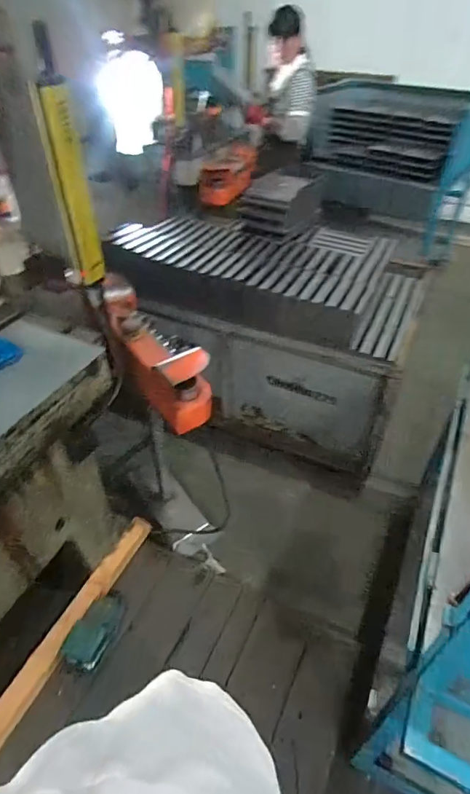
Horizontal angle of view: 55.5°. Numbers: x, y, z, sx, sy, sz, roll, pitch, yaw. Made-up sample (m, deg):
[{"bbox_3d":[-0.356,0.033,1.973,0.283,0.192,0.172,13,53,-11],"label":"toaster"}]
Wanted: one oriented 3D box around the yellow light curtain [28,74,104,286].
[{"bbox_3d":[-0.298,-0.373,0.824,0.059,0.346,0.048,-10,41,-12],"label":"yellow light curtain"}]

